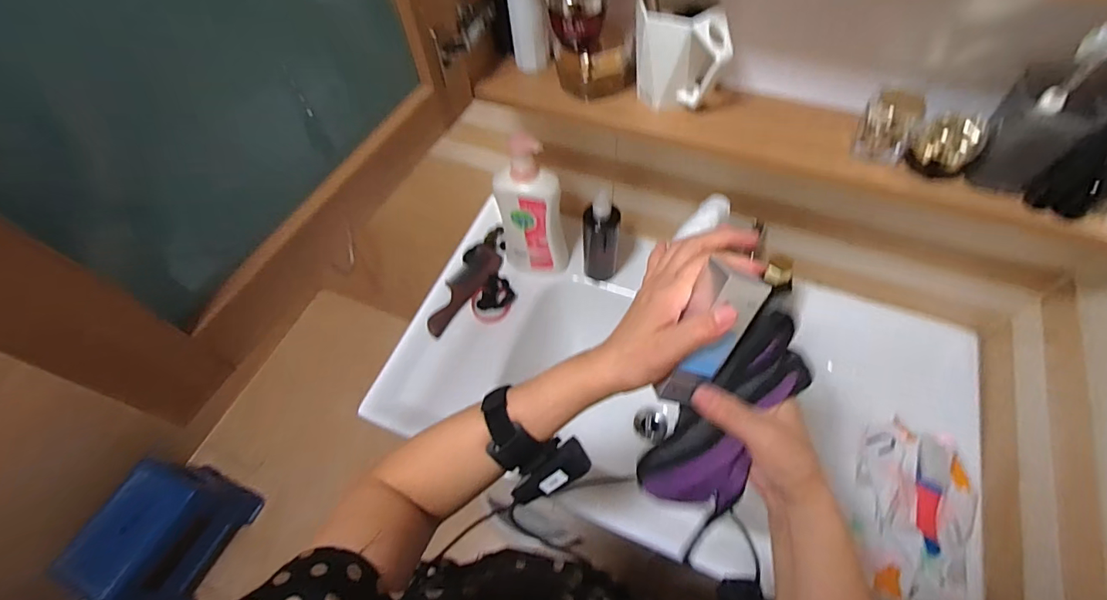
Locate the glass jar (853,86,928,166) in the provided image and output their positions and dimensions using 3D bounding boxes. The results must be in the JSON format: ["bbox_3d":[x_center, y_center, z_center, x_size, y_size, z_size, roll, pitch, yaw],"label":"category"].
[{"bbox_3d":[0.331,-0.172,0.480,0.050,0.061,0.050,-2,59,3],"label":"glass jar"}]

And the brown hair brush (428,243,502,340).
[{"bbox_3d":[-0.150,-0.019,0.837,0.058,0.022,0.192,24,63,17],"label":"brown hair brush"}]

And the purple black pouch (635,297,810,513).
[{"bbox_3d":[0.125,0.085,0.375,0.087,0.040,0.179,33,110,21],"label":"purple black pouch"}]

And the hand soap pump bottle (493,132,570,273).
[{"bbox_3d":[-0.035,-0.135,0.746,0.097,0.269,0.050,17,62,13],"label":"hand soap pump bottle"}]

